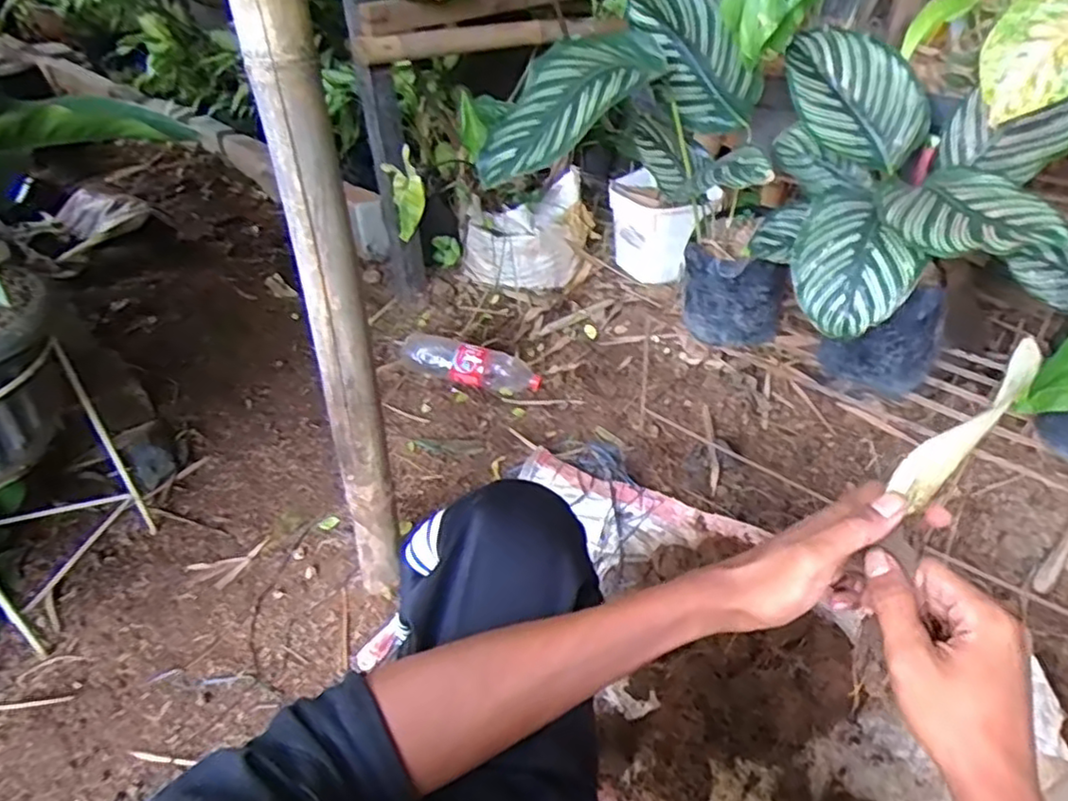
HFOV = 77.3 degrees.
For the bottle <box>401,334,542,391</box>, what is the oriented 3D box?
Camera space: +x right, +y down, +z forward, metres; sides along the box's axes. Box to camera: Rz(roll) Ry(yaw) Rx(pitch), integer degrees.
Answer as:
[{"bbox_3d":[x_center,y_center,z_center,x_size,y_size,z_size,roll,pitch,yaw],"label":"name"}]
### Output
[{"bbox_3d":[-0.148,-0.088,1.497,0.337,0.073,0.105,12,42,13],"label":"bottle"}]

